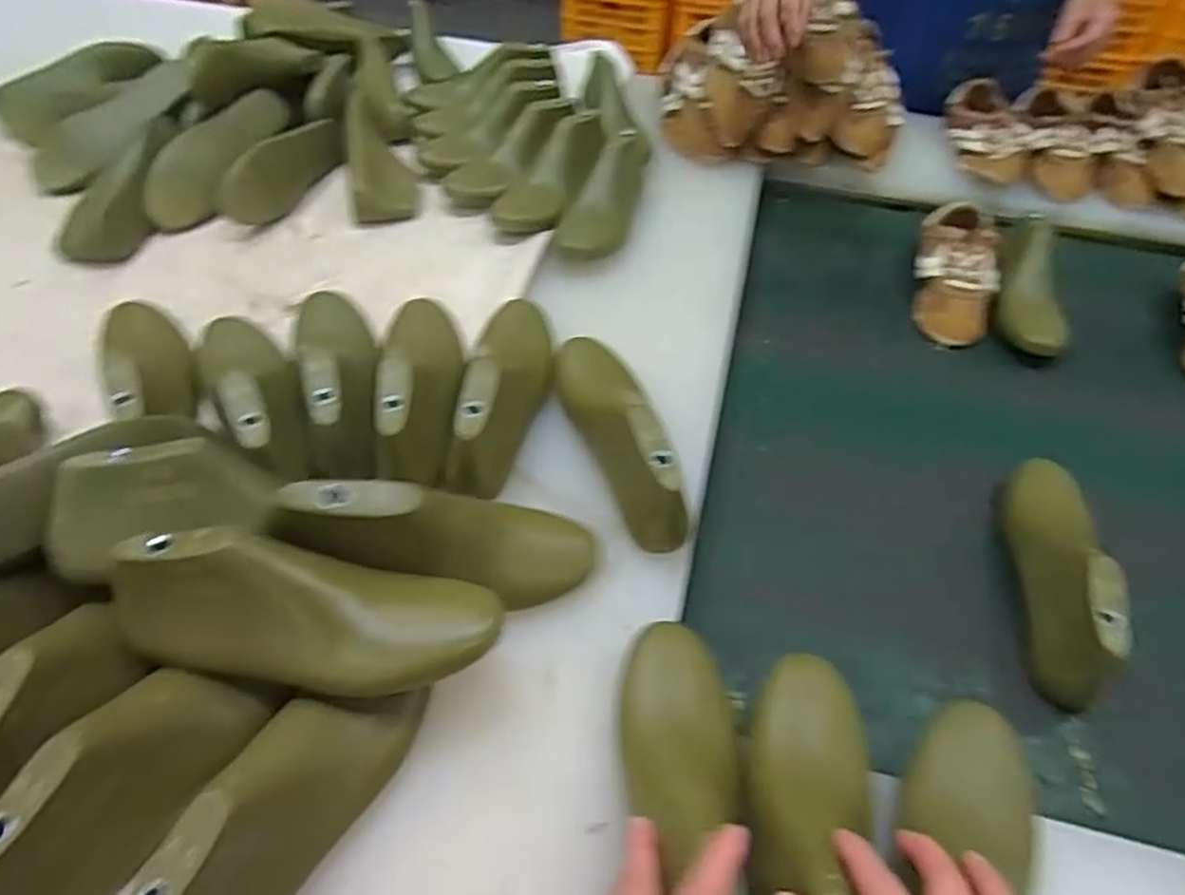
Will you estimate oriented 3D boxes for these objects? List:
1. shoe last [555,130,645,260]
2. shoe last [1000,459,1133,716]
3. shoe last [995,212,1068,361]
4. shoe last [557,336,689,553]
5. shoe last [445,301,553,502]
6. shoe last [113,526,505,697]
[{"bbox_3d":[0.015,-0.309,0.866,0.078,0.071,0.200,11,49,7],"label":"shoe last"},{"bbox_3d":[0.378,0.096,0.587,0.054,0.091,0.218,10,49,6],"label":"shoe last"},{"bbox_3d":[0.528,-0.198,0.869,0.070,0.080,0.213,15,50,10],"label":"shoe last"},{"bbox_3d":[0.026,-0.022,0.624,0.063,0.096,0.238,-16,51,-16],"label":"shoe last"},{"bbox_3d":[-0.080,-0.066,0.652,0.079,0.086,0.240,4,49,0],"label":"shoe last"},{"bbox_3d":[-0.176,0.101,0.439,0.226,0.068,0.072,4,49,0],"label":"shoe last"}]

